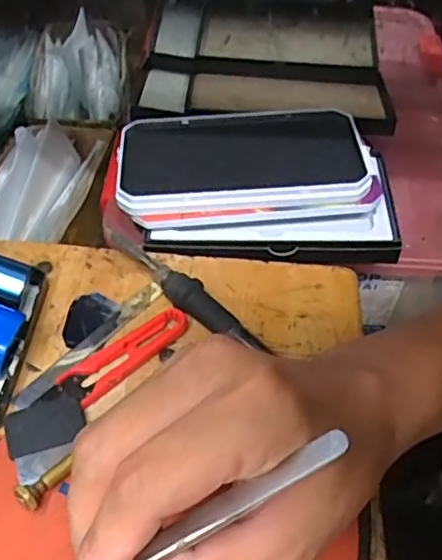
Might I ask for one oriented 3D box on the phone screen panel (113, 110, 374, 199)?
[{"bbox_3d":[0.014,-0.095,0.461,0.174,0.011,0.099,-1,46,0],"label":"phone screen panel"}]

